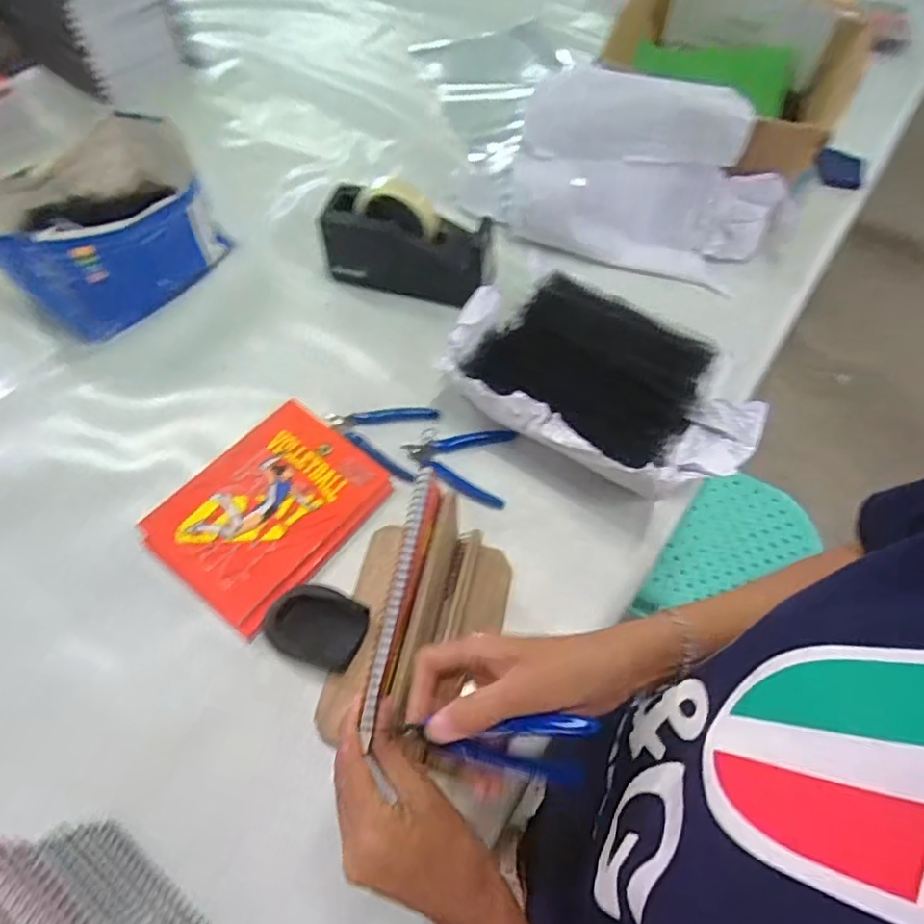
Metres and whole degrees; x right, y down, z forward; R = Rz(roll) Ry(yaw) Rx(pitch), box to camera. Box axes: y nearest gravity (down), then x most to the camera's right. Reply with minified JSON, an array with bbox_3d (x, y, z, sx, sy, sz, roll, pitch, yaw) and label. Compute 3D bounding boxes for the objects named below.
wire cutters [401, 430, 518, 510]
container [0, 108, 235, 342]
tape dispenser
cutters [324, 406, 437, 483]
[{"bbox_3d":[-0.006,-0.003,0.632,0.114,0.011,0.085,11,61,4],"label":"wire cutters"},{"bbox_3d":[-0.416,-0.279,0.696,0.242,0.124,0.190,-39,69,-21],"label":"container"},{"bbox_3d":[-0.062,-0.276,0.725,0.199,0.108,0.089,15,61,6],"label":"tape dispenser"},{"bbox_3d":[-0.095,-0.033,0.655,0.117,0.013,0.089,16,62,7],"label":"cutters"}]

